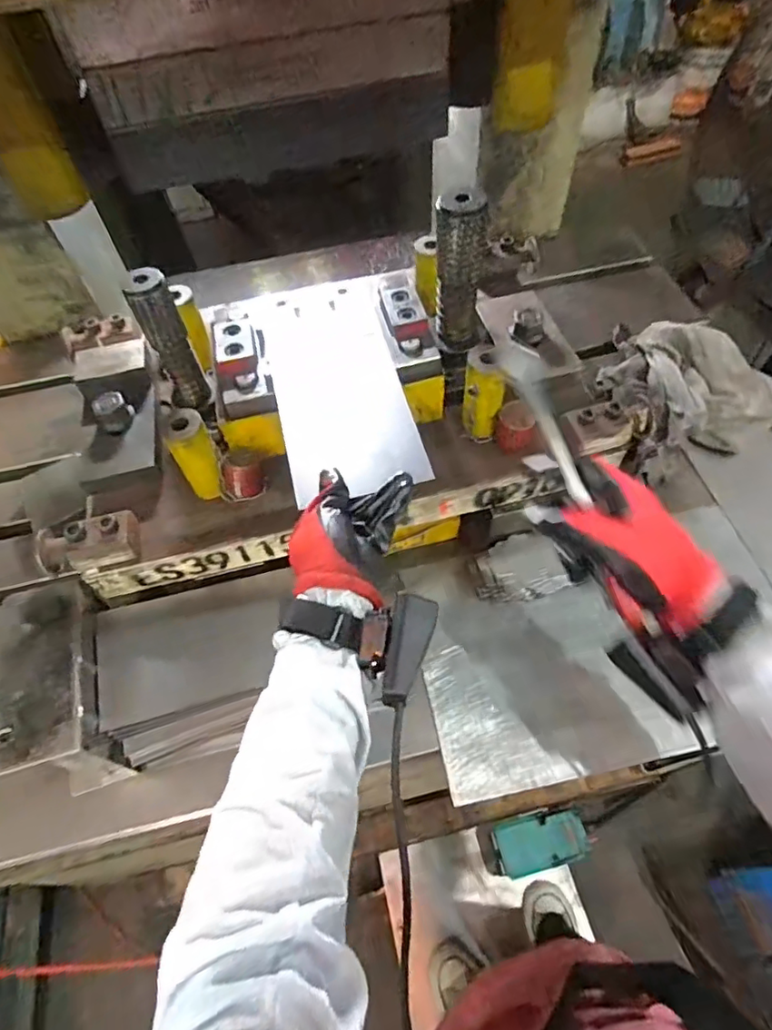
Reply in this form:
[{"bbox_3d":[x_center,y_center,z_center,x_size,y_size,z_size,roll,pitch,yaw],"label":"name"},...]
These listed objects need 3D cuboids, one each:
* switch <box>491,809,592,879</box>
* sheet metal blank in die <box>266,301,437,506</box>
[{"bbox_3d":[0.320,0.668,1.128,0.190,0.073,0.100,-12,57,-4],"label":"switch"},{"bbox_3d":[-0.047,-0.122,0.541,0.121,0.007,0.241,-14,59,-5],"label":"sheet metal blank in die"}]

